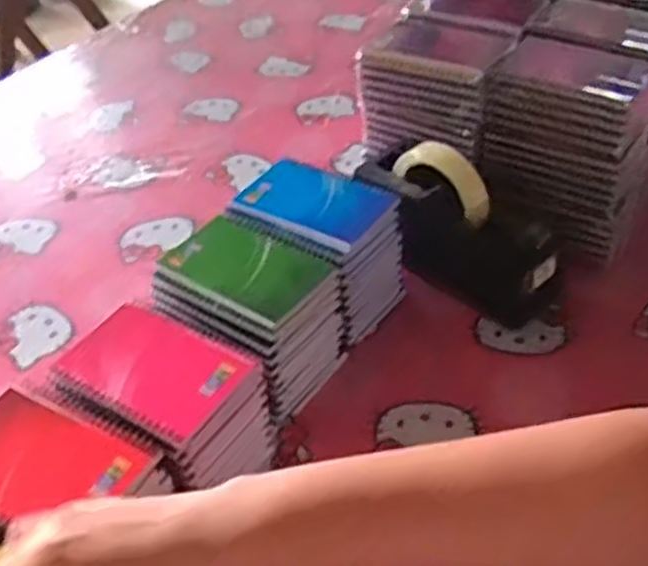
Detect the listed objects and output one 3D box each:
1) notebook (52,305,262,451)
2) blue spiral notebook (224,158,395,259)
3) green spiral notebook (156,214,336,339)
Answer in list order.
[{"bbox_3d":[-0.123,0.060,0.568,0.125,0.012,0.084,21,47,28],"label":"notebook"},{"bbox_3d":[-0.012,-0.071,0.697,0.122,0.020,0.089,22,47,30],"label":"blue spiral notebook"},{"bbox_3d":[-0.065,-0.011,0.636,0.124,0.015,0.087,24,49,30],"label":"green spiral notebook"}]

